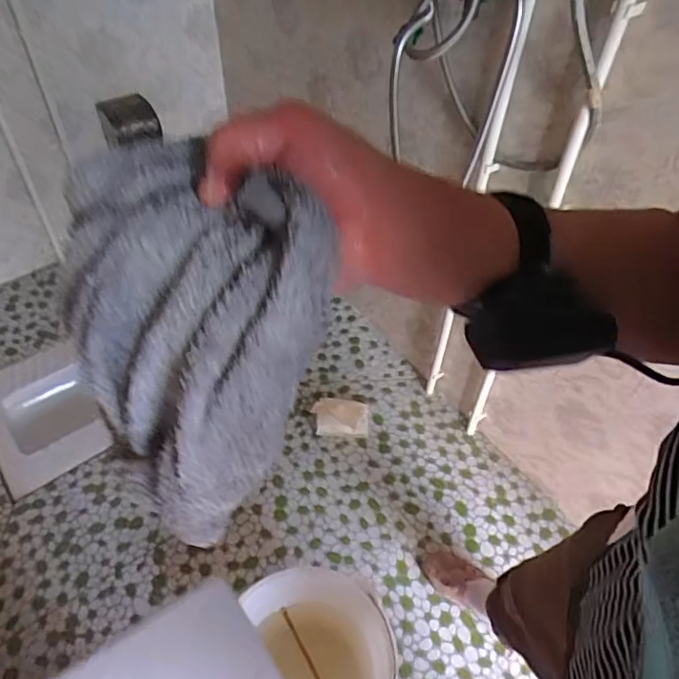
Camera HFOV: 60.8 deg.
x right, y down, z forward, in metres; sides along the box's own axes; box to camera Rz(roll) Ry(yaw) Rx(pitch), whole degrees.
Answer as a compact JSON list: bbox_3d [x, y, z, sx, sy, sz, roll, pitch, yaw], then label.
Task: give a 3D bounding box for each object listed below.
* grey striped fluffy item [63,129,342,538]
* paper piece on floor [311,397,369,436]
[{"bbox_3d":[-0.061,-0.006,0.263,0.109,0.122,0.129,-33,59,-24],"label":"grey striped fluffy item"},{"bbox_3d":[0.003,0.192,1.459,0.141,0.078,0.098,4,49,1],"label":"paper piece on floor"}]

